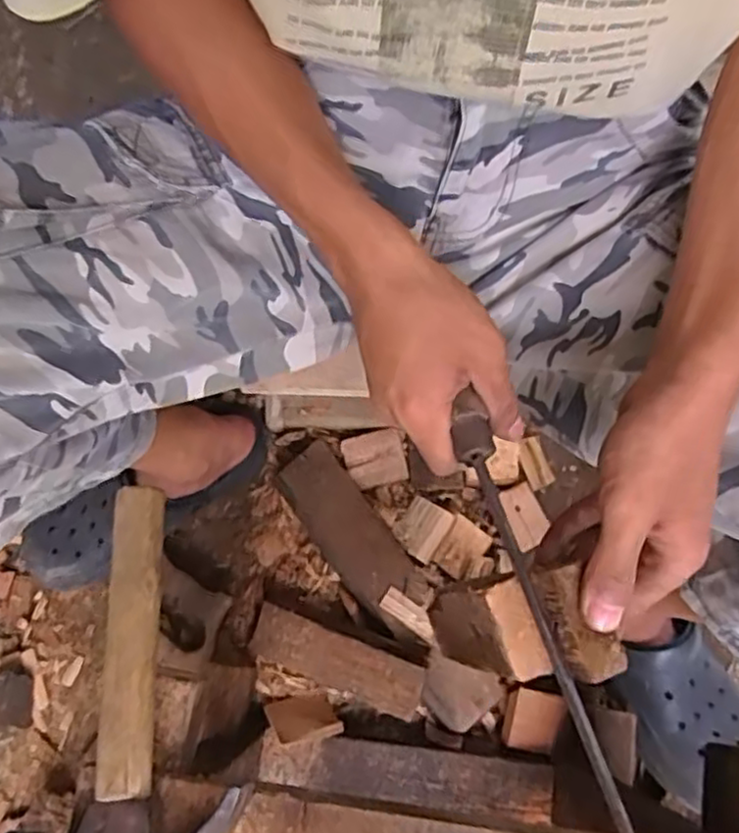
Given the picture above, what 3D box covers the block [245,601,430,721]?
[{"bbox_3d":[-0.034,0.240,0.692,0.177,0.021,0.053,17,76,17],"label":"block"}]

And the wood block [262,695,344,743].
[{"bbox_3d":[-0.065,0.296,0.690,0.064,0.052,0.009,-3,119,-26],"label":"wood block"}]

